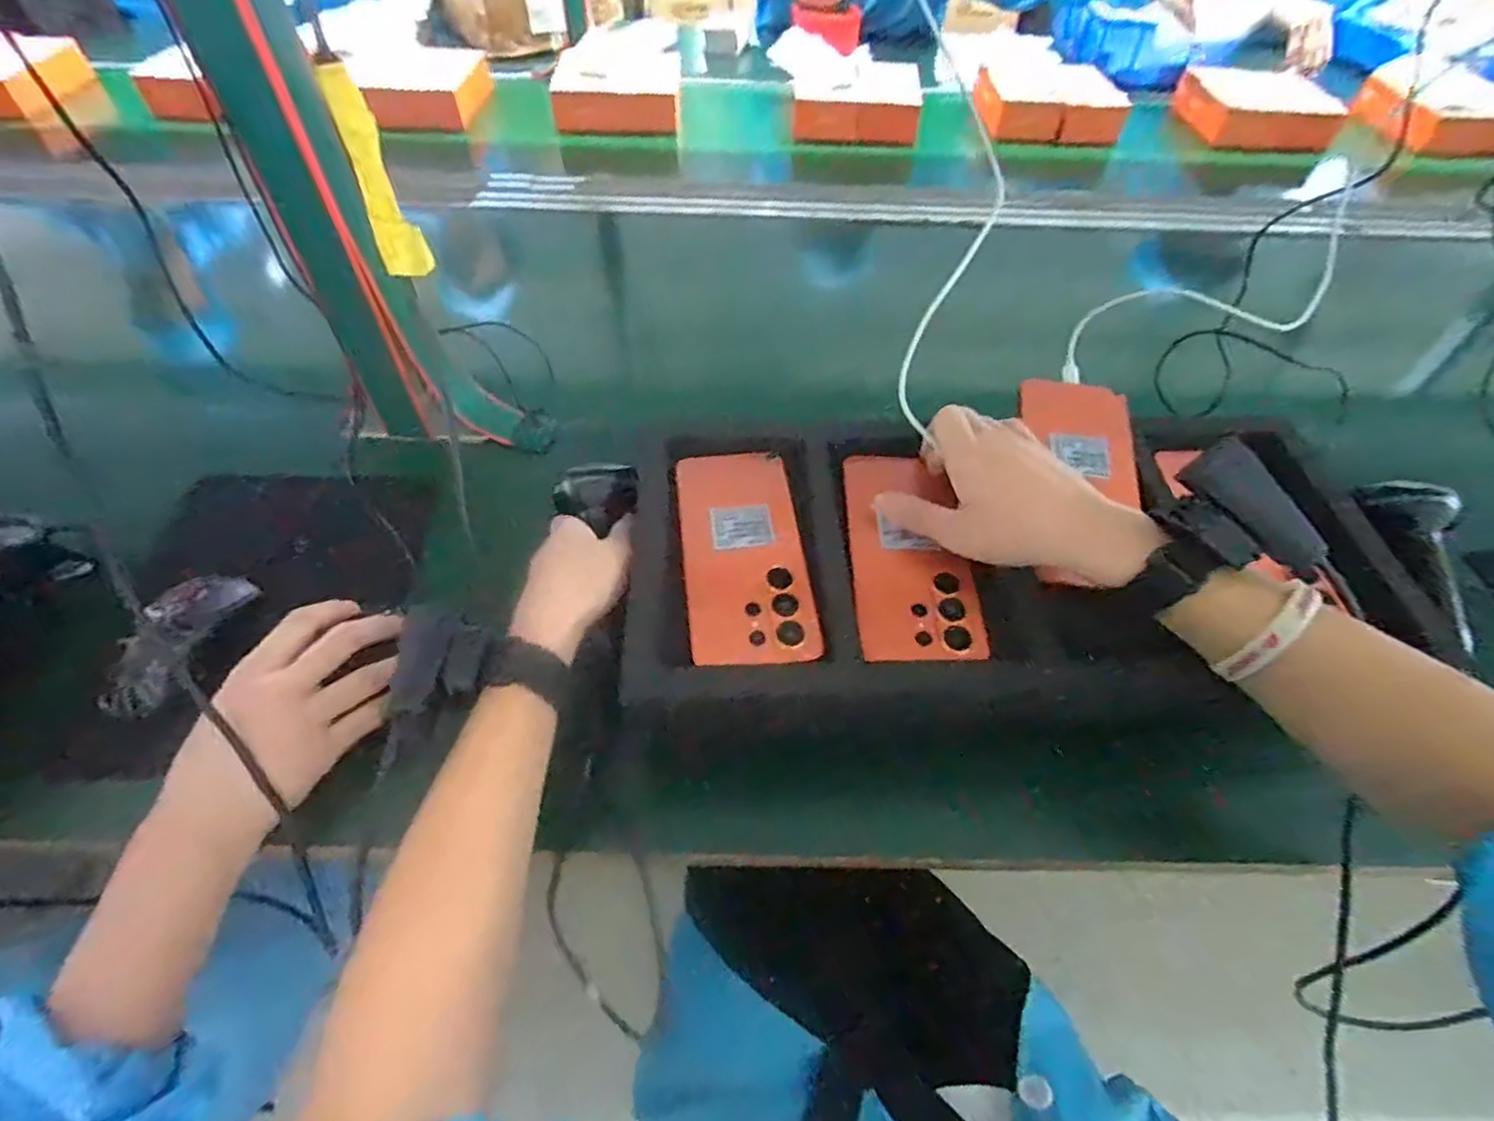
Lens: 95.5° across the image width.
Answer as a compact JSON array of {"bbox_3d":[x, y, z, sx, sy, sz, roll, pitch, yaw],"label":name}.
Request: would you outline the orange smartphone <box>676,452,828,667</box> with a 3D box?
[{"bbox_3d":[-0.002,-0.008,0.445,0.079,0.008,0.167,-6,53,-6],"label":"orange smartphone"}]

